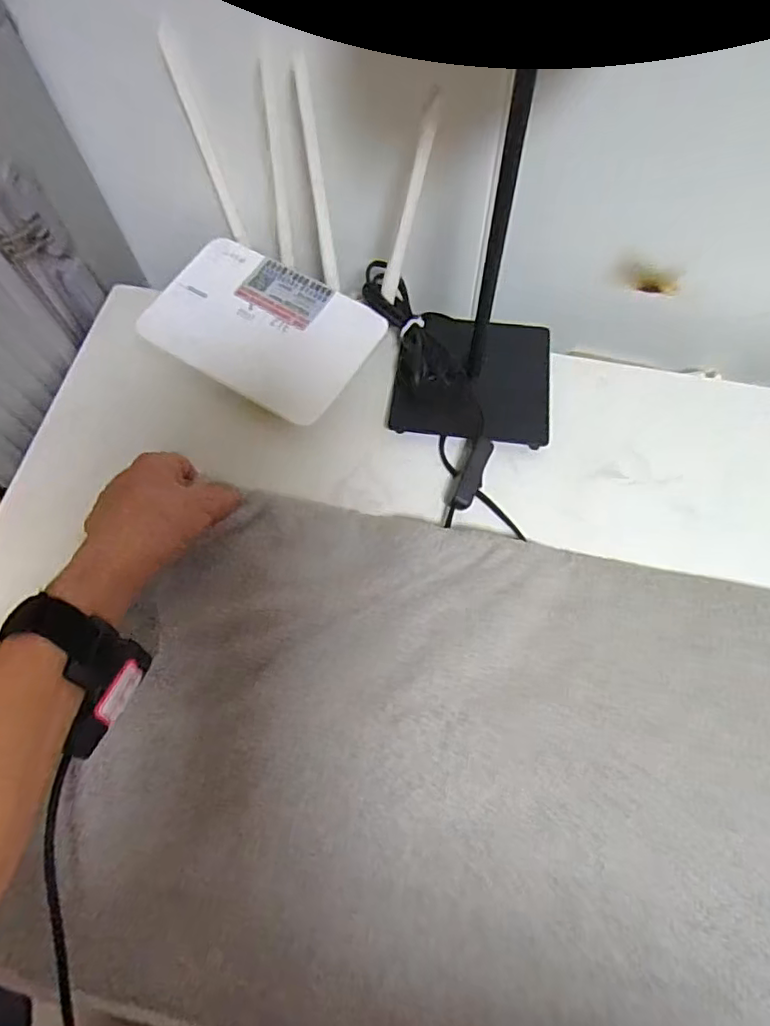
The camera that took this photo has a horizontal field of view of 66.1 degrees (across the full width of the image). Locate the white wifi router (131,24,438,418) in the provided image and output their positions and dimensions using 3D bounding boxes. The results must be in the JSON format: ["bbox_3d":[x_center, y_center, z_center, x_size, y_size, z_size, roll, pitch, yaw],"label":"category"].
[{"bbox_3d":[-0.098,-0.204,0.454,0.192,0.167,0.167,32,73,13],"label":"white wifi router"}]

